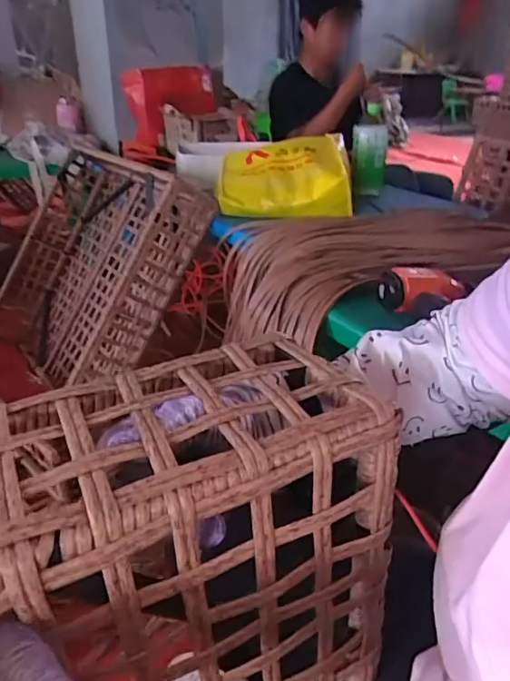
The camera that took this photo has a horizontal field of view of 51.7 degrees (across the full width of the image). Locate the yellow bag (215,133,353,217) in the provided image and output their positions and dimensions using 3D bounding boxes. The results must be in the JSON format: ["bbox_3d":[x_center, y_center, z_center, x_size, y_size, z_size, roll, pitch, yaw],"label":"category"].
[{"bbox_3d":[0.062,-0.381,1.214,0.289,0.133,0.224,0,29,-1],"label":"yellow bag"}]

